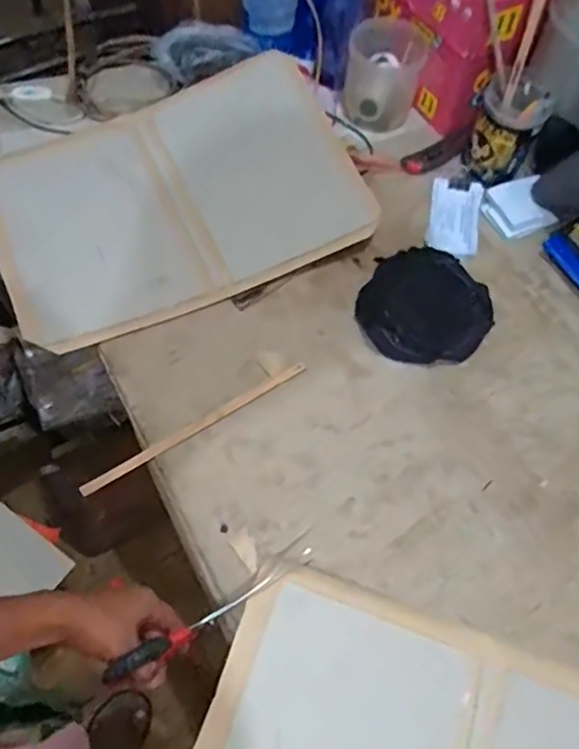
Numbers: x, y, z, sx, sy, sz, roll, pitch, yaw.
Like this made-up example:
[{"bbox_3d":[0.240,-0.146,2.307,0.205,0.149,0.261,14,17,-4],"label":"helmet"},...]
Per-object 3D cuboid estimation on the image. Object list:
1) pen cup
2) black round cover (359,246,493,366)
[{"bbox_3d":[0.298,-0.336,0.861,0.084,0.122,0.088,1,63,-3],"label":"pen cup"},{"bbox_3d":[0.179,-0.089,0.797,0.162,0.019,0.166,1,63,-3],"label":"black round cover"}]

